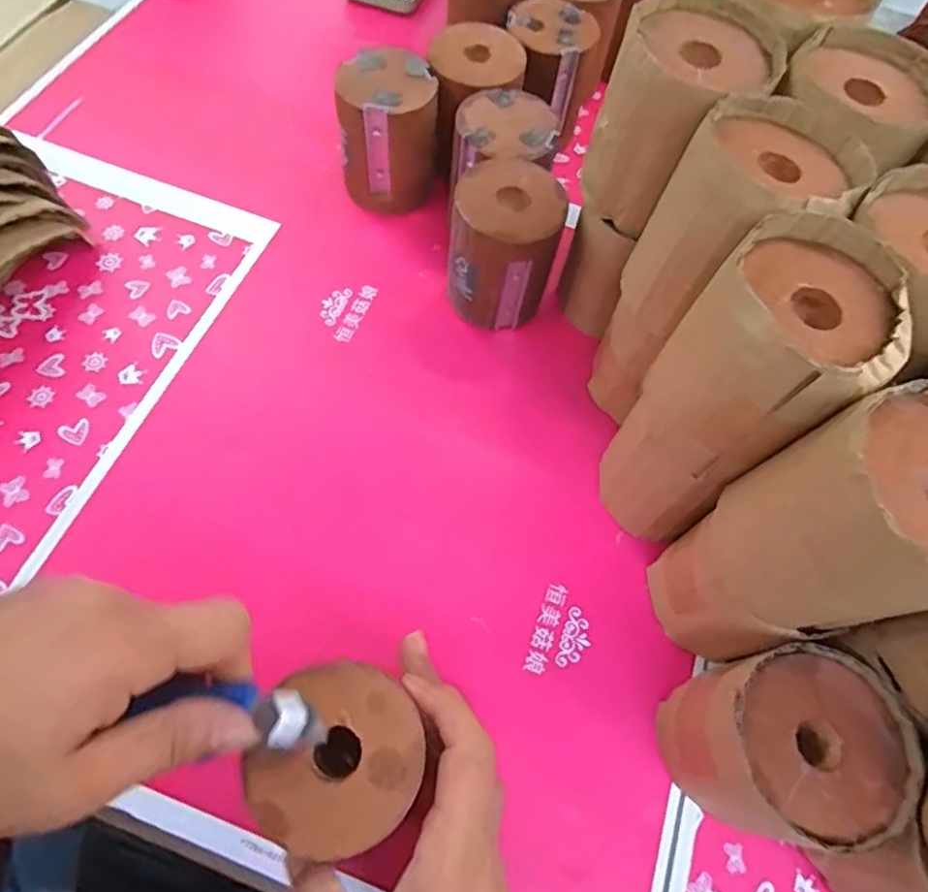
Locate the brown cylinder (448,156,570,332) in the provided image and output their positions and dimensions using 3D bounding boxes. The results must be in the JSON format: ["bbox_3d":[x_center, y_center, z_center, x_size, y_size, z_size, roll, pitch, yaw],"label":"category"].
[{"bbox_3d":[0.031,-0.150,0.476,0.077,0.098,0.079,9,65,0],"label":"brown cylinder"}]

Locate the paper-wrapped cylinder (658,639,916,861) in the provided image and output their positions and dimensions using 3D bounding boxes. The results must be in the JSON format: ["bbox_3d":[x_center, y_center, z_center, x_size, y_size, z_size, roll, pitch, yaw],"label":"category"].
[{"bbox_3d":[0.162,0.158,0.336,0.088,0.105,0.082,2,65,-4],"label":"paper-wrapped cylinder"}]

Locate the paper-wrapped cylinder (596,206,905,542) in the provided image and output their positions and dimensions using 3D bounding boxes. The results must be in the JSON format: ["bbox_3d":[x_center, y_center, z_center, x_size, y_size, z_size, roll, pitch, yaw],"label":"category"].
[{"bbox_3d":[0.145,-0.019,0.356,0.085,0.215,0.076,-38,73,-19],"label":"paper-wrapped cylinder"}]

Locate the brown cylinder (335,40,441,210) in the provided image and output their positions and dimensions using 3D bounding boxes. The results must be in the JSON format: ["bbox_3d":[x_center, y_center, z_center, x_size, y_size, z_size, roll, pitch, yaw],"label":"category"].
[{"bbox_3d":[-0.063,-0.261,0.523,0.078,0.095,0.082,-7,66,-8],"label":"brown cylinder"}]

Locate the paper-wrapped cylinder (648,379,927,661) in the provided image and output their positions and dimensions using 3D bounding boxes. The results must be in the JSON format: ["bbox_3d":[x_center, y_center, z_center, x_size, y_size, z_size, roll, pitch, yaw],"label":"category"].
[{"bbox_3d":[0.174,0.056,0.324,0.090,0.211,0.083,-19,68,-13],"label":"paper-wrapped cylinder"}]

